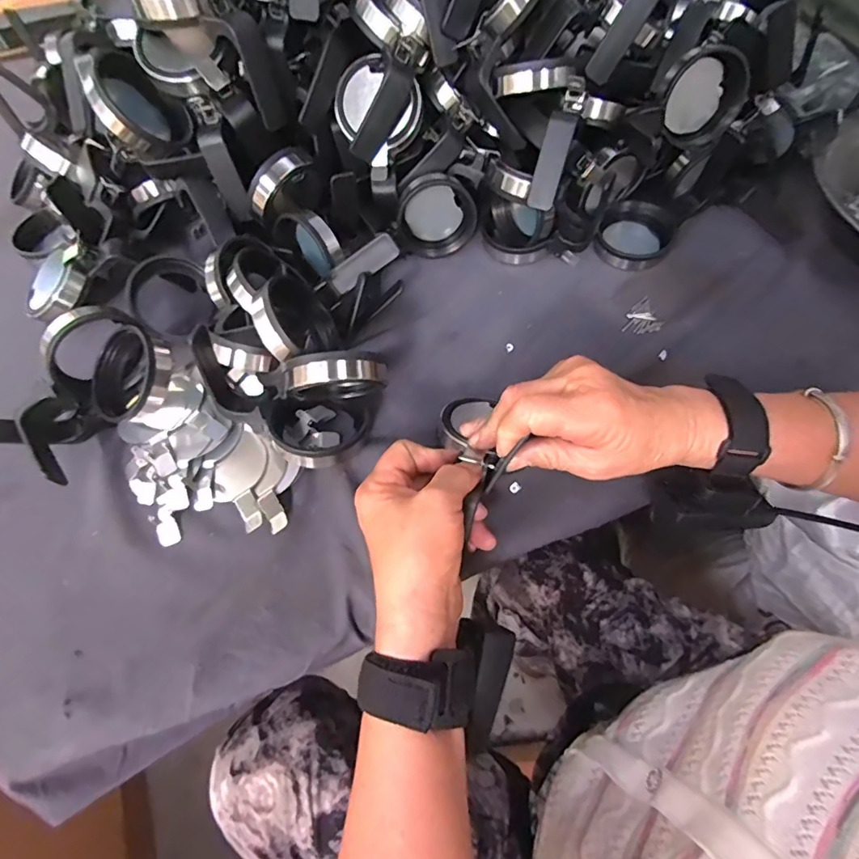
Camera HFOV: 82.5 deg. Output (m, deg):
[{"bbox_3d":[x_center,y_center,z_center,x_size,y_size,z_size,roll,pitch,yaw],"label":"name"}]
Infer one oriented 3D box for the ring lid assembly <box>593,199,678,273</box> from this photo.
[{"bbox_3d":[0.195,-0.185,0.465,0.066,0.029,0.063,0,62,0],"label":"ring lid assembly"}]

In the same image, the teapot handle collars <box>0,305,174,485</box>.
[{"bbox_3d":[-0.258,-0.026,0.366,0.093,0.055,0.130,32,66,16],"label":"teapot handle collars"}]

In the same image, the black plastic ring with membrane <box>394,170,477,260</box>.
[{"bbox_3d":[0.005,-0.196,0.451,0.072,0.067,0.025,5,30,5],"label":"black plastic ring with membrane"}]

